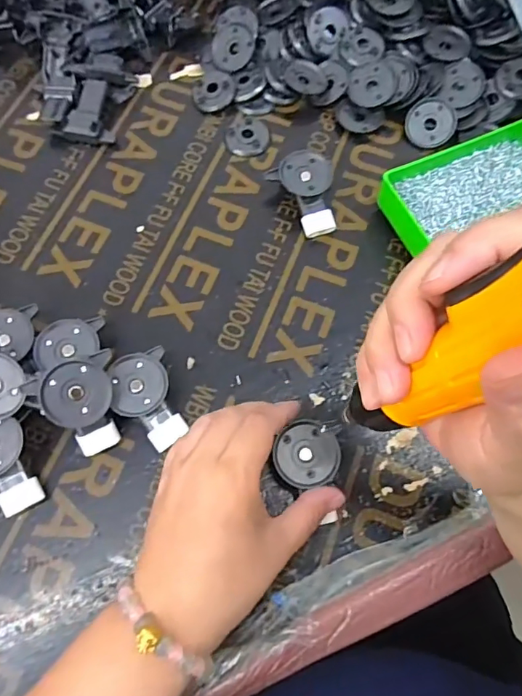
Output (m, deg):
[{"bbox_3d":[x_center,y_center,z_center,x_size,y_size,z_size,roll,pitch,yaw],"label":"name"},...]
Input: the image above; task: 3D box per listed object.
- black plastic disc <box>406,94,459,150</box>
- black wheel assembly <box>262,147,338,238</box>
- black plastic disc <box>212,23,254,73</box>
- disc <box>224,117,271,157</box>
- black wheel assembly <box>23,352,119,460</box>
[{"bbox_3d":[0.154,-0.206,0.445,0.043,0.006,0.046,-7,86,14],"label":"black plastic disc"},{"bbox_3d":[0.034,-0.129,0.411,0.052,0.030,0.065,-4,69,-2],"label":"black wheel assembly"},{"bbox_3d":[-0.026,-0.286,0.467,0.040,0.004,0.042,0,99,10],"label":"black plastic disc"},{"bbox_3d":[-0.012,-0.195,0.448,0.040,0.005,0.040,4,69,1],"label":"disc"},{"bbox_3d":[-0.121,0.039,0.328,0.045,0.054,0.057,-6,69,-3],"label":"black wheel assembly"}]

